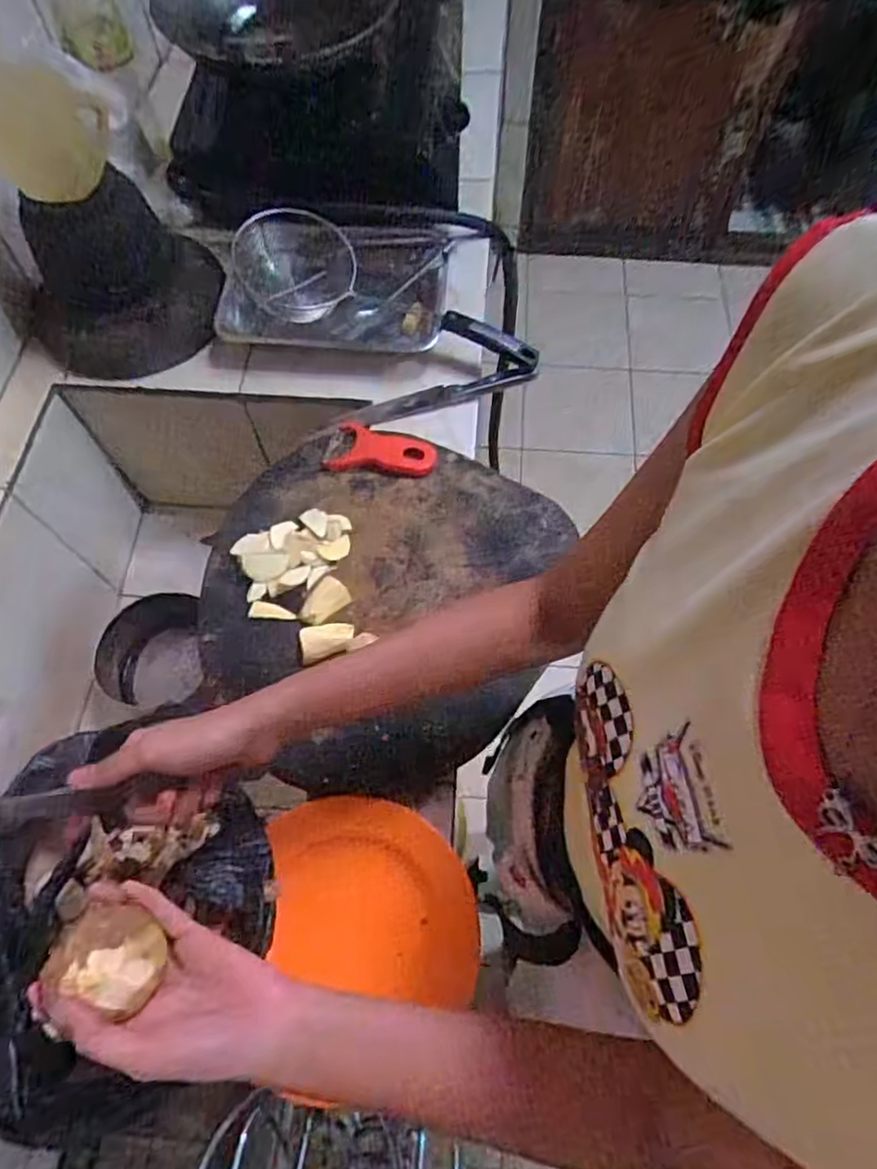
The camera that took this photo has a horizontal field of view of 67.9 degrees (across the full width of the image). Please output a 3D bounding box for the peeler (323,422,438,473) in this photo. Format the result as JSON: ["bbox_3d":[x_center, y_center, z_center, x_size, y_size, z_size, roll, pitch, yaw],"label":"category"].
[{"bbox_3d":[-0.059,-0.146,0.692,0.115,0.012,0.055,1,63,1],"label":"peeler"}]

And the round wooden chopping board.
[{"bbox_3d":[-0.064,0.014,0.631,0.318,0.026,0.349,1,70,-2],"label":"round wooden chopping board"}]

